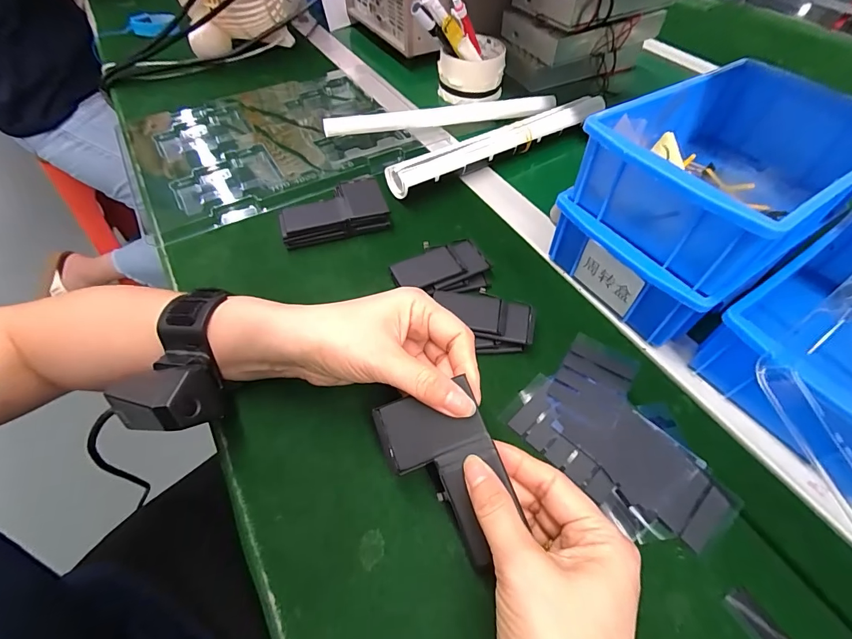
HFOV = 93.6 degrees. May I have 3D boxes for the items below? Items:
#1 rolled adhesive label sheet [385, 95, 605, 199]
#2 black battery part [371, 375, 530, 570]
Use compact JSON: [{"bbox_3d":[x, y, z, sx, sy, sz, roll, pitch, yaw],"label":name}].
[{"bbox_3d":[0.086,-0.192,0.443,0.280,0.034,0.030,-28,59,-20],"label":"rolled adhesive label sheet"},{"bbox_3d":[0.013,0.083,0.218,0.055,0.004,0.093,-26,78,4],"label":"black battery part"}]

